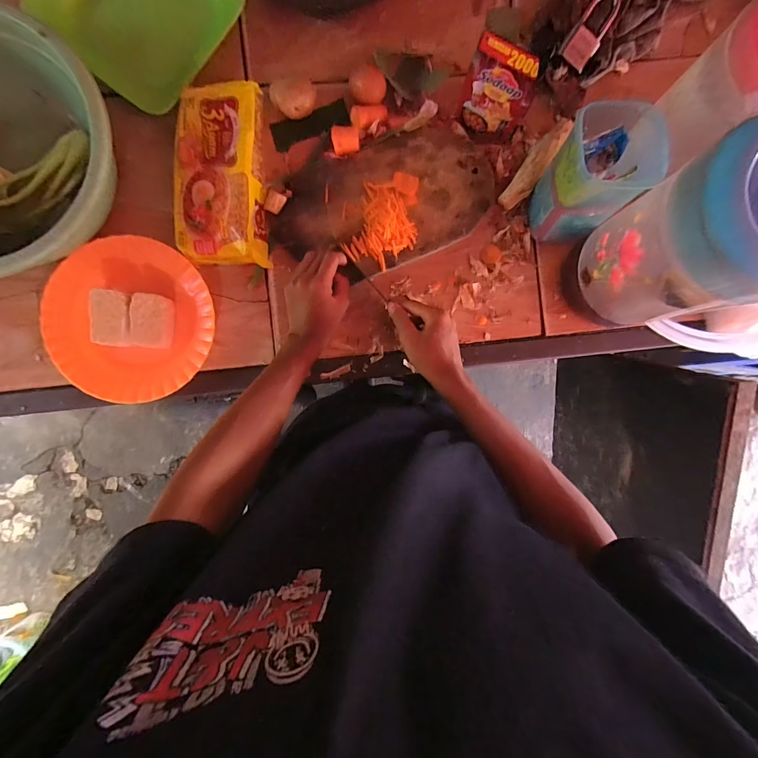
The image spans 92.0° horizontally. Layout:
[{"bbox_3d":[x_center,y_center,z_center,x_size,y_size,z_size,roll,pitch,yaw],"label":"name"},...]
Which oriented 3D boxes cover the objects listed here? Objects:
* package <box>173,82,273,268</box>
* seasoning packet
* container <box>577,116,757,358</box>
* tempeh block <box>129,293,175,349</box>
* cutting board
[{"bbox_3d":[-0.213,-0.271,0.490,0.112,0.035,0.226,-3,93,-4],"label":"package"},{"bbox_3d":[0.158,-0.377,0.488,0.083,0.117,0.018,21,64,7],"label":"seasoning packet"},{"bbox_3d":[0.339,-0.132,0.385,0.133,0.200,0.179,-39,95,-2],"label":"container"},{"bbox_3d":[-0.301,-0.077,0.486,0.041,0.031,0.067,5,93,-5],"label":"tempeh block"},{"bbox_3d":[0.008,-0.258,0.513,0.313,0.017,0.192,-24,95,-3],"label":"cutting board"}]

